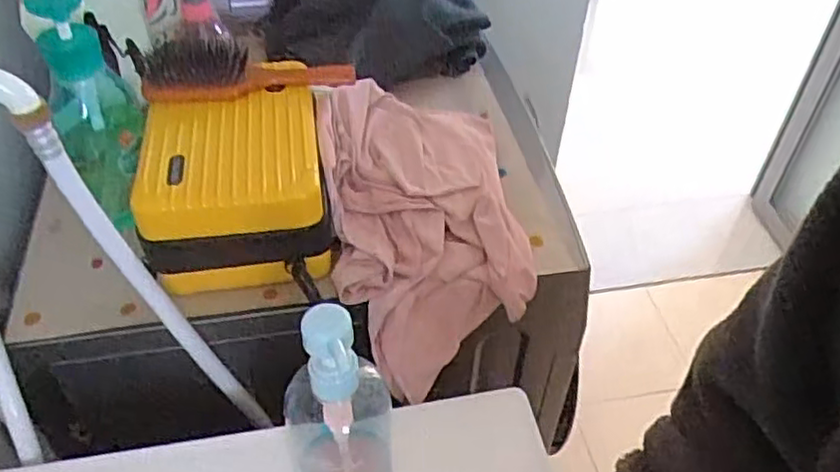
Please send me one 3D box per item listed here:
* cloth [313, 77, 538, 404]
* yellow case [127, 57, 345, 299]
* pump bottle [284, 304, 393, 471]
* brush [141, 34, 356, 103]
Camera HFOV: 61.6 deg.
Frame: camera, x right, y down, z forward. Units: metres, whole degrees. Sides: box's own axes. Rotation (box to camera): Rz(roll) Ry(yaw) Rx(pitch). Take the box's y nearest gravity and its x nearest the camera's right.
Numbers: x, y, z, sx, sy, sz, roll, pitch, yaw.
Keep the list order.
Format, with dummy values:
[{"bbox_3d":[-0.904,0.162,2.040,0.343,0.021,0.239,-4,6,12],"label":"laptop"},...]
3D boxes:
[{"bbox_3d":[0.004,-0.017,0.675,0.192,0.055,0.318,0,67,-12],"label":"cloth"},{"bbox_3d":[-0.167,-0.050,0.648,0.156,0.102,0.195,-7,45,-9],"label":"yellow case"},{"bbox_3d":[-0.055,0.122,0.471,0.066,0.201,0.062,1,44,-1],"label":"pump bottle"},{"bbox_3d":[-0.160,-0.159,0.664,0.195,0.046,0.054,-4,45,-6],"label":"brush"}]

